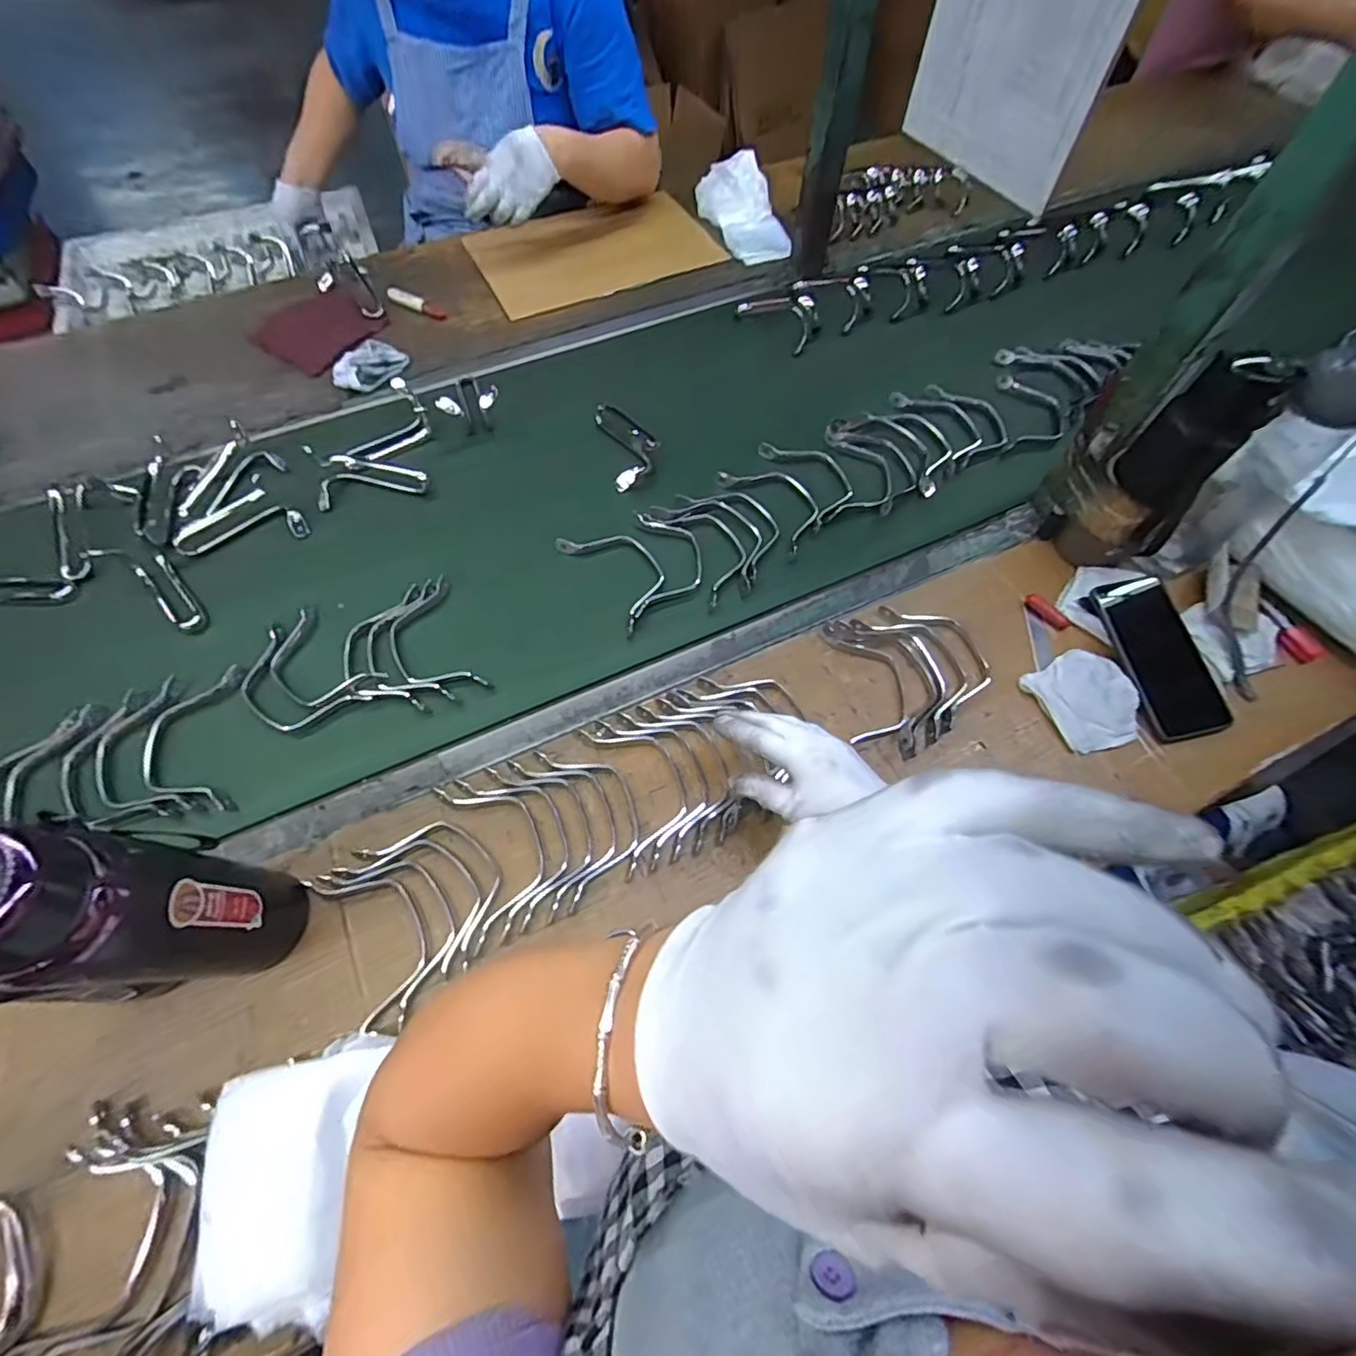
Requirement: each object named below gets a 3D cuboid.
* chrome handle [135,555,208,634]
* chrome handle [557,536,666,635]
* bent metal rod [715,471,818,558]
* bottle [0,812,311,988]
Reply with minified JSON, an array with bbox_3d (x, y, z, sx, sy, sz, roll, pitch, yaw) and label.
[{"bbox_3d":[-0.525,-0.086,0.607,0.034,0.011,0.108,-38,69,-19],"label":"chrome handle"},{"bbox_3d":[-0.063,-0.119,0.633,0.075,0.011,0.143,-34,67,-16],"label":"chrome handle"},{"bbox_3d":[0.108,-0.209,0.678,0.072,0.011,0.145,-36,68,-18],"label":"bent metal rod"},{"bbox_3d":[-0.327,0.146,0.369,0.064,0.239,0.086,5,62,3],"label":"bottle"}]

